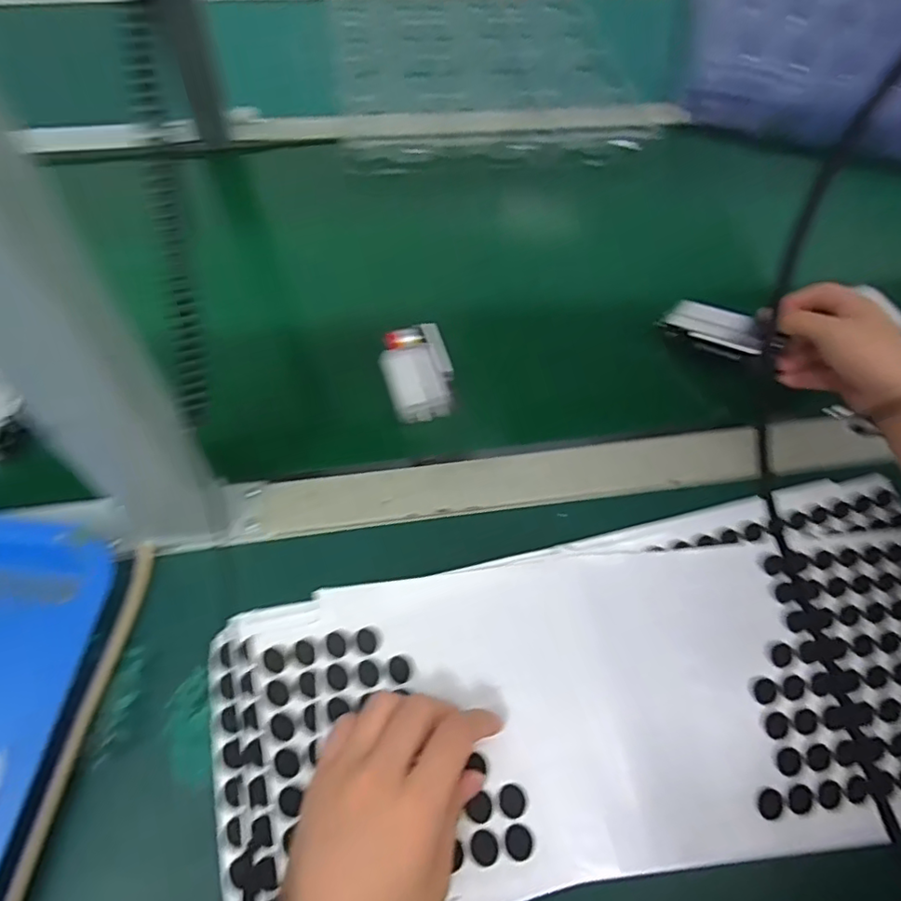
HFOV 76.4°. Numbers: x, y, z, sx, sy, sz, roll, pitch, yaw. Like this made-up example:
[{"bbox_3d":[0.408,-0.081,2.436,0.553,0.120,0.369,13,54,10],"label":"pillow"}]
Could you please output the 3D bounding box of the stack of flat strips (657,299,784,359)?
[{"bbox_3d":[0.210,-0.094,0.448,0.033,0.020,0.086,-35,46,-20],"label":"stack of flat strips"}]

